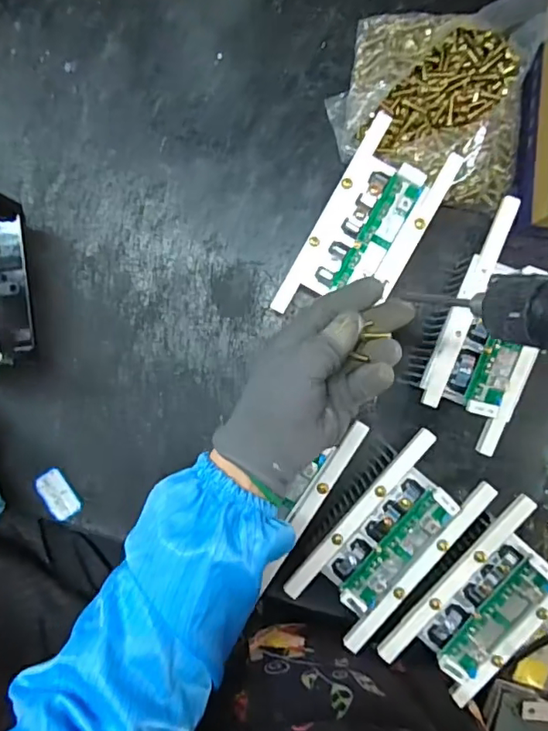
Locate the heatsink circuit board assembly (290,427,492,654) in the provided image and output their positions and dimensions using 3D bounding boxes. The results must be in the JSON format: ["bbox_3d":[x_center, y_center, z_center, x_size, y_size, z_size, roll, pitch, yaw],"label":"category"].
[{"bbox_3d":[0.096,0.144,0.460,0.087,0.059,0.171,41,94,0],"label":"heatsink circuit board assembly"}]

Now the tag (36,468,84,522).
[{"bbox_3d":[-0.202,0.122,0.498,0.027,0.005,0.048,-34,92,-22],"label":"tag"}]

